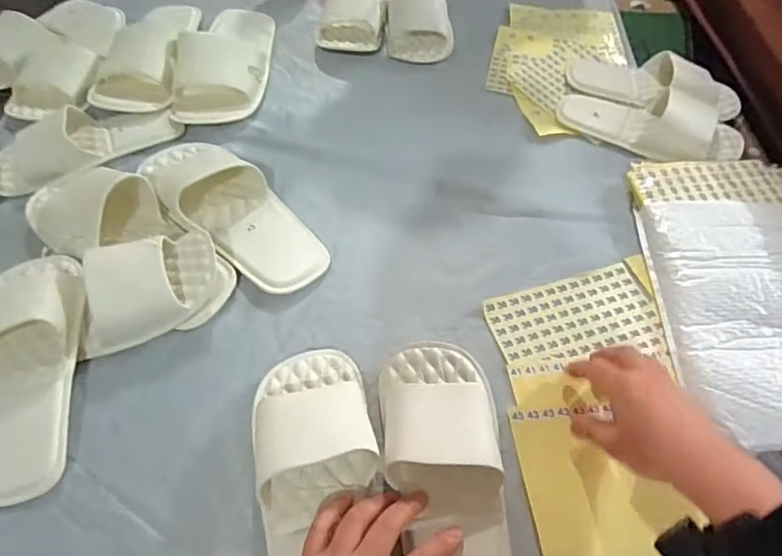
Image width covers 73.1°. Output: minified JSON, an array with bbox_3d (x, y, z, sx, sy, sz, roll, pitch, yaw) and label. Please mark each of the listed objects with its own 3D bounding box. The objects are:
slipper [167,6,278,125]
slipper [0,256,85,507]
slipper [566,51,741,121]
[{"bbox_3d":[-0.231,-0.325,0.745,0.111,0.060,0.242,3,56,1],"label":"slipper"},{"bbox_3d":[-0.339,0.078,0.478,0.095,0.058,0.233,-7,56,-6],"label":"slipper"},{"bbox_3d":[0.367,-0.280,0.731,0.229,0.045,0.106,24,59,15],"label":"slipper"}]

